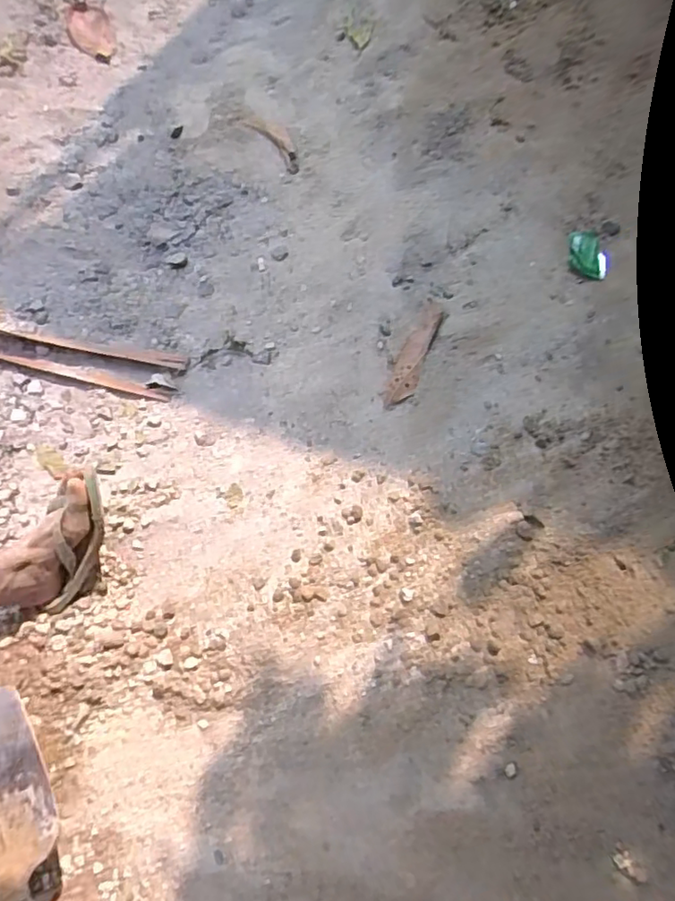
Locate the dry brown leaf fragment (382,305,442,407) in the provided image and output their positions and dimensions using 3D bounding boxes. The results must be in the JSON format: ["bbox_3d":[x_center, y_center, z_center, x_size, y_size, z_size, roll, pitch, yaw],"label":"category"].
[{"bbox_3d":[0.138,-0.175,1.071,0.049,0.013,0.218,21,69,7],"label":"dry brown leaf fragment"}]

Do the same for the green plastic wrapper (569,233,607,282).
[{"bbox_3d":[0.461,-0.361,1.105,0.061,0.022,0.112,4,70,7],"label":"green plastic wrapper"}]

